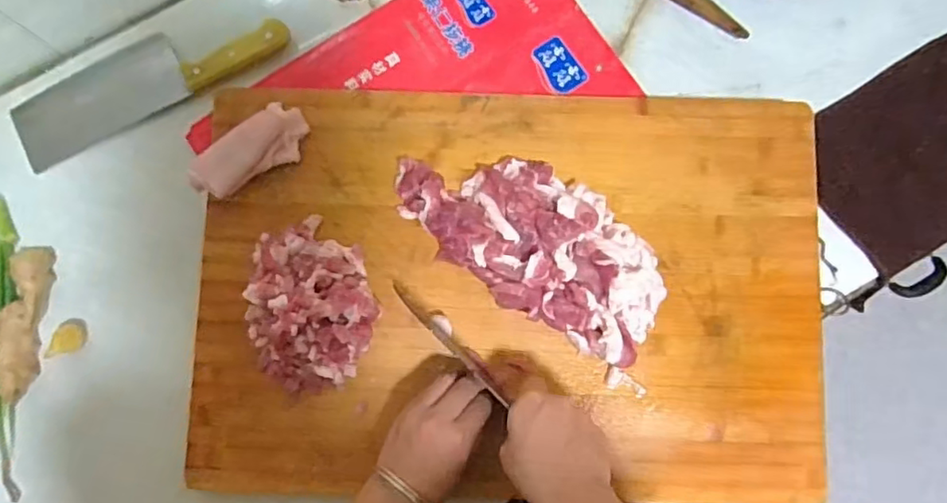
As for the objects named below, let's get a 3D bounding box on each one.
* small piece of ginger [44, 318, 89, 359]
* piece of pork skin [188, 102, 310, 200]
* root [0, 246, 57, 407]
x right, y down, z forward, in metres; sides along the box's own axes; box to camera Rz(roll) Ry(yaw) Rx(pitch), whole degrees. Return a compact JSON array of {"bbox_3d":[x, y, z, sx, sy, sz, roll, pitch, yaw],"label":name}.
[{"bbox_3d":[-0.385,0.083,0.563,0.025,0.014,0.038,10,82,4],"label":"small piece of ginger"},{"bbox_3d":[-0.200,-0.087,0.532,0.110,0.030,0.046,-39,82,-4],"label":"piece of pork skin"},{"bbox_3d":[-0.421,0.066,0.552,0.034,0.026,0.142,2,81,3],"label":"root"}]

